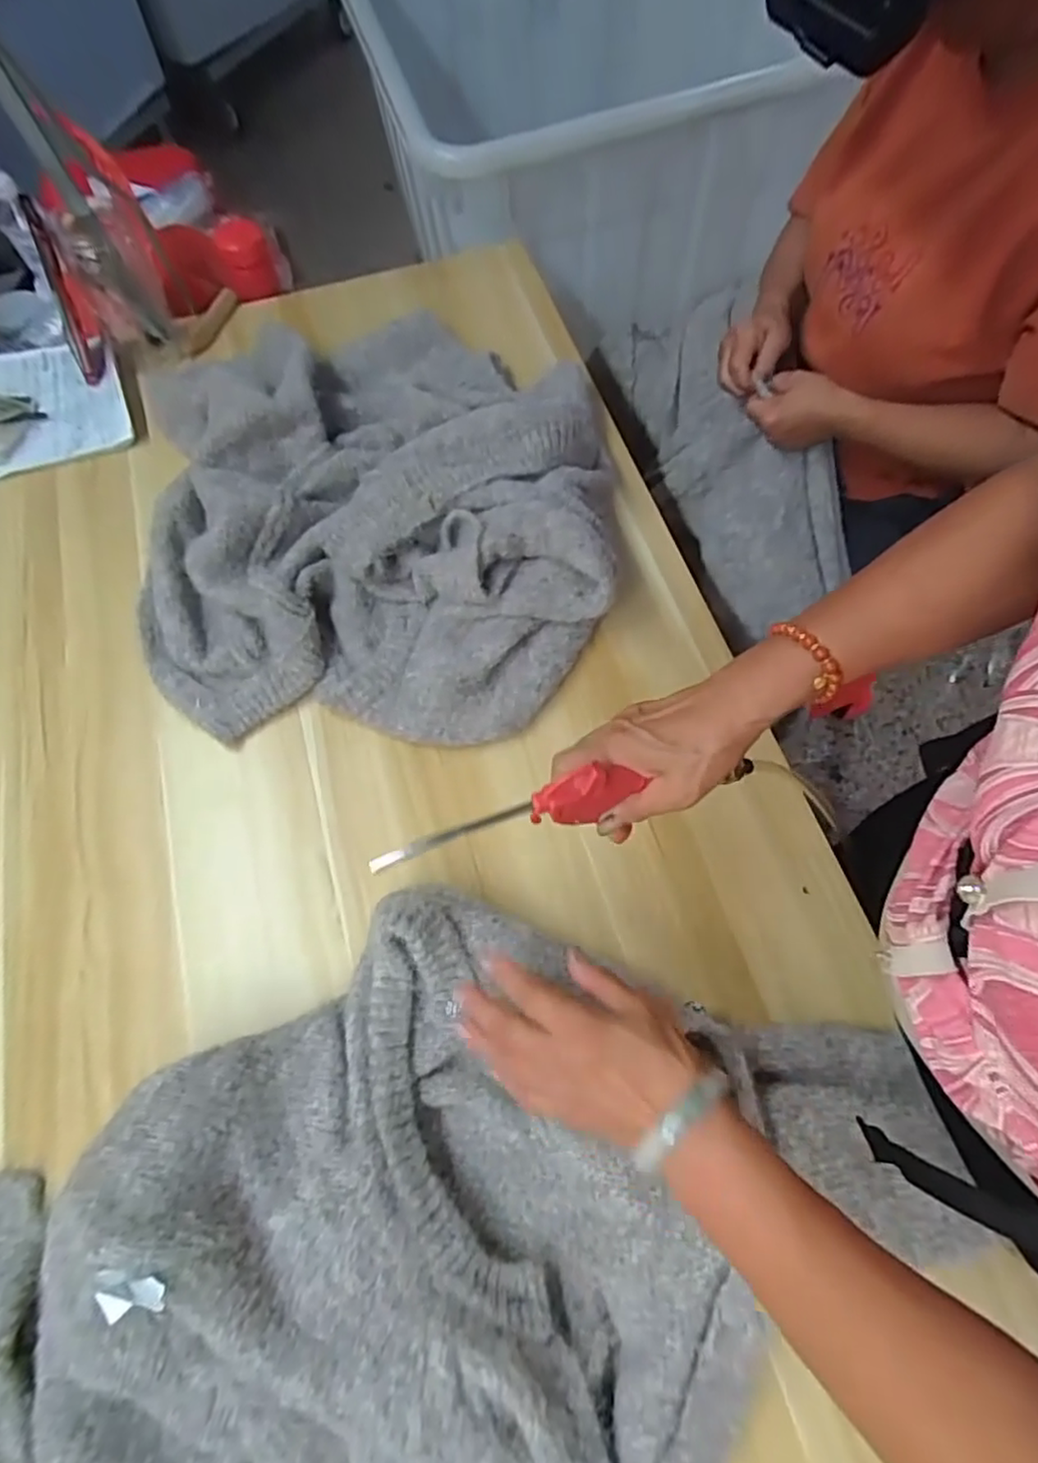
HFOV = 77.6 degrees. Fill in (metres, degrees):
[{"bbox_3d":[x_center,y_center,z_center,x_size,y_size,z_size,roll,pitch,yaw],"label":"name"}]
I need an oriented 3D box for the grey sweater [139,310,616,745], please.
[{"bbox_3d":[-0.141,-0.252,0.654,0.469,0.099,0.517,1,68,1],"label":"grey sweater"}]

